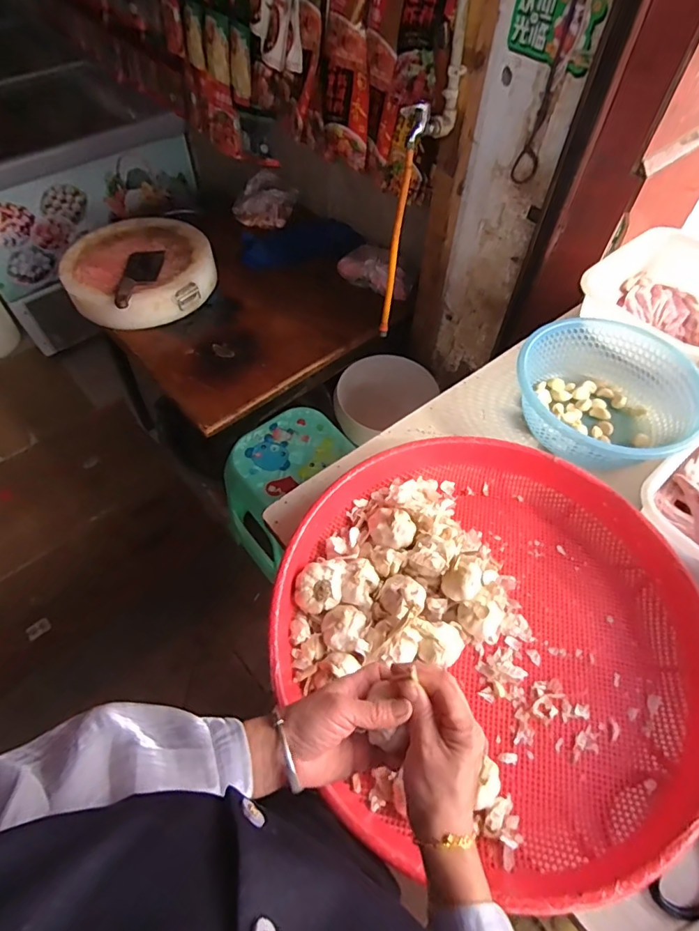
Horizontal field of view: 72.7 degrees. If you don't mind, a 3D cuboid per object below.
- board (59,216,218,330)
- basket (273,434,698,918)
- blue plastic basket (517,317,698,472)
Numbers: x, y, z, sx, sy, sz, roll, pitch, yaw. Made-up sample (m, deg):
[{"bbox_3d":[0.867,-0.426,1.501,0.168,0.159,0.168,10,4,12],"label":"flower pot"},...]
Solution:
[{"bbox_3d":[-0.602,-0.560,1.374,0.395,0.133,0.395,0,56,-1],"label":"board"},{"bbox_3d":[0.167,0.192,0.582,0.491,0.067,0.490,0,56,-1],"label":"basket"},{"bbox_3d":[0.405,-0.113,0.762,0.260,0.092,0.248,0,56,-1],"label":"blue plastic basket"}]

